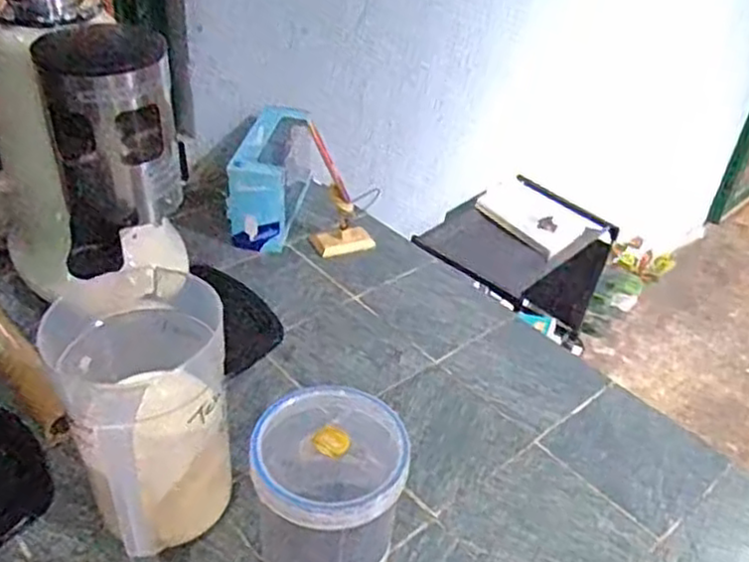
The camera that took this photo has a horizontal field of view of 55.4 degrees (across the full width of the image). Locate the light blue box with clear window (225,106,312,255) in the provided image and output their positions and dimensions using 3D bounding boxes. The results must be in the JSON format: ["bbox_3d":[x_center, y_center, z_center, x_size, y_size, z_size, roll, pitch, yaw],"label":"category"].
[{"bbox_3d":[-0.149,-0.161,1.054,0.075,0.132,0.223,10,36,5],"label":"light blue box with clear window"}]

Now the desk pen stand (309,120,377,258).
[{"bbox_3d":[-0.042,-0.124,0.990,0.097,0.177,0.062,4,36,-4],"label":"desk pen stand"}]

